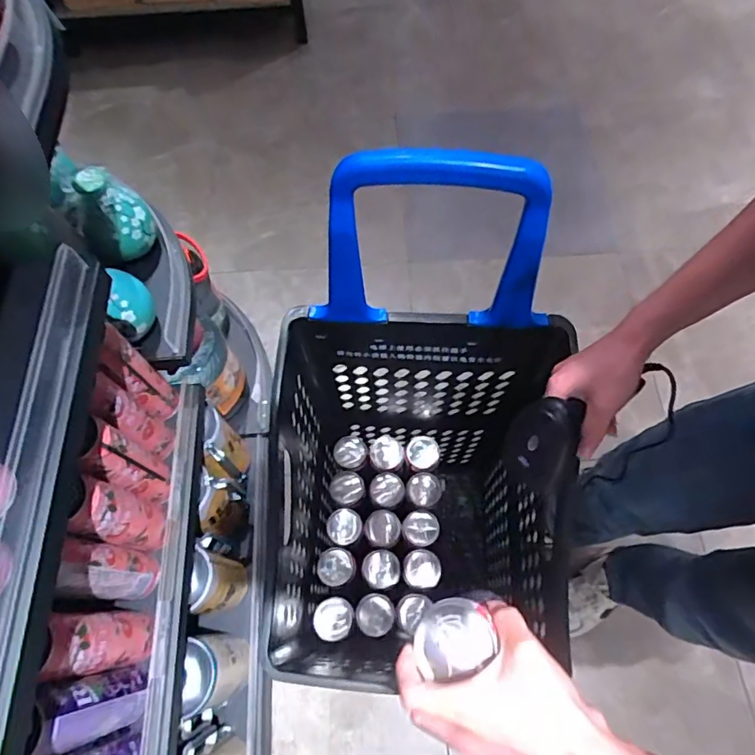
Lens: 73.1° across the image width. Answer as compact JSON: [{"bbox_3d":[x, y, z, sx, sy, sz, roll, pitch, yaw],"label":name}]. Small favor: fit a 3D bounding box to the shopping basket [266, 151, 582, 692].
[{"bbox_3d":[0.059,0.161,0.751,0.408,0.791,0.475,-5,66,0],"label":"shopping basket"}]

